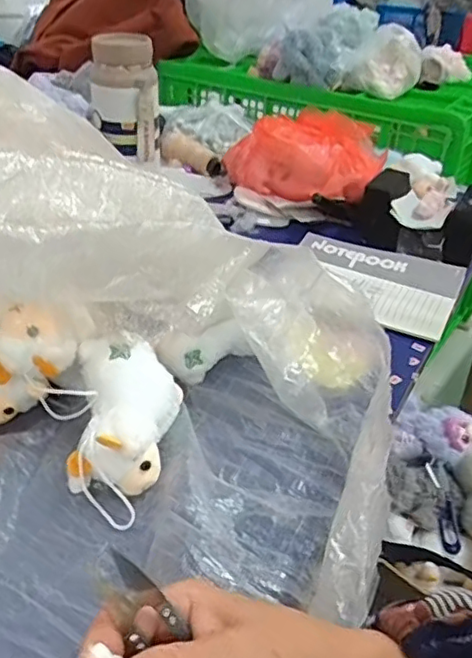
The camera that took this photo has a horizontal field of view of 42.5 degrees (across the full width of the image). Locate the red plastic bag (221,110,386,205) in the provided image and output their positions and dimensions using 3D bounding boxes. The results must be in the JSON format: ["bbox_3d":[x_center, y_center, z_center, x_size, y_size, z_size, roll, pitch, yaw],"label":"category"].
[{"bbox_3d":[0.083,-0.251,0.886,0.242,0.104,0.129,20,37,24],"label":"red plastic bag"}]

